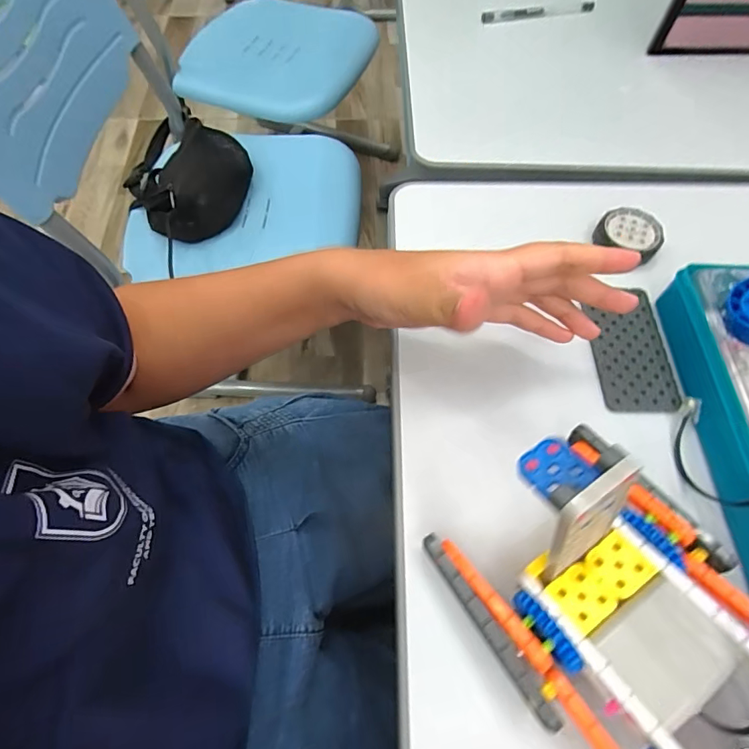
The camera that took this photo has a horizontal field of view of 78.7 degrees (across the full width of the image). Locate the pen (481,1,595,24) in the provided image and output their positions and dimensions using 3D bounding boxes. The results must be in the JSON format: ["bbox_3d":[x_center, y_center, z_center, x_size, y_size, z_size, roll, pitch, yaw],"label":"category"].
[{"bbox_3d":[0.181,-0.404,0.512,0.131,0.014,0.015,-12,63,-8],"label":"pen"}]

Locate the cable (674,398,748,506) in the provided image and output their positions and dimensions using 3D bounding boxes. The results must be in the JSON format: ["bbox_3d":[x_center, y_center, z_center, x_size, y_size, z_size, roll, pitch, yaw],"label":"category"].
[{"bbox_3d":[0.217,0.037,0.265,0.054,0.066,0.068,-10,63,-7],"label":"cable"}]

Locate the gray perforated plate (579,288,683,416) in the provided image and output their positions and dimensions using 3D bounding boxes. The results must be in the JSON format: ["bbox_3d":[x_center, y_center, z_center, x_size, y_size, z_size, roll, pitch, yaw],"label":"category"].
[{"bbox_3d":[0.180,-0.017,0.323,0.050,0.008,0.092,1,62,-2],"label":"gray perforated plate"}]

